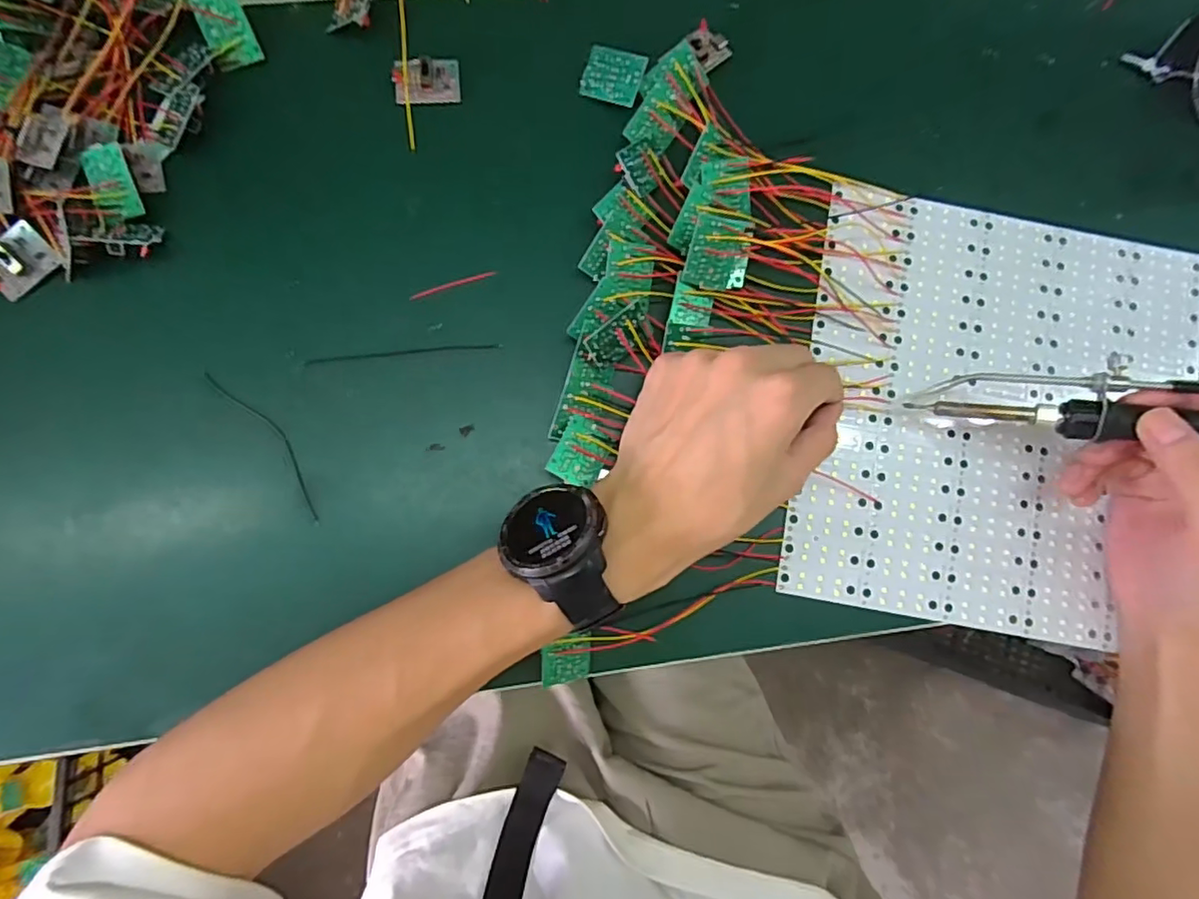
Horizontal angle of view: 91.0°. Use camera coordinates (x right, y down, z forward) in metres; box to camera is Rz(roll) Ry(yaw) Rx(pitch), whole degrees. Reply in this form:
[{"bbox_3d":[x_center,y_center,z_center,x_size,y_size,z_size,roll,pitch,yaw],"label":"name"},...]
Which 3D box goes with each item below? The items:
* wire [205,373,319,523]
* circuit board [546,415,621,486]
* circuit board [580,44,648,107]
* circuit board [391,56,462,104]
[{"bbox_3d":[-0.173,-0.005,0.310,0.014,0.004,0.098,-38,87,-7],"label":"wire"},{"bbox_3d":[-0.008,0.001,0.307,0.029,0.004,0.036,23,71,-7],"label":"circuit board"},{"bbox_3d":[0.008,-0.213,0.337,0.036,0.004,0.027,23,102,17],"label":"circuit board"},{"bbox_3d":[-0.098,-0.210,0.336,0.037,0.009,0.025,-11,84,-5],"label":"circuit board"}]

